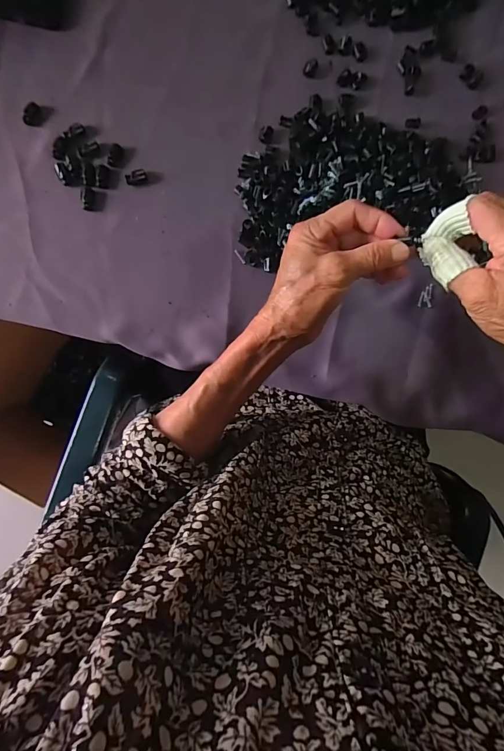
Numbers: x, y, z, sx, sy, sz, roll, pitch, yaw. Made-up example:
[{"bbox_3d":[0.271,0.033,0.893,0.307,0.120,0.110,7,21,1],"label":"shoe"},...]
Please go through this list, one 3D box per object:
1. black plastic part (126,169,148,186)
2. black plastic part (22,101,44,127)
[{"bbox_3d":[-0.116,-0.199,0.386,0.021,0.006,0.012,-27,91,-2],"label":"black plastic part"},{"bbox_3d":[-0.218,-0.260,0.381,0.015,0.009,0.019,16,90,-3],"label":"black plastic part"}]

